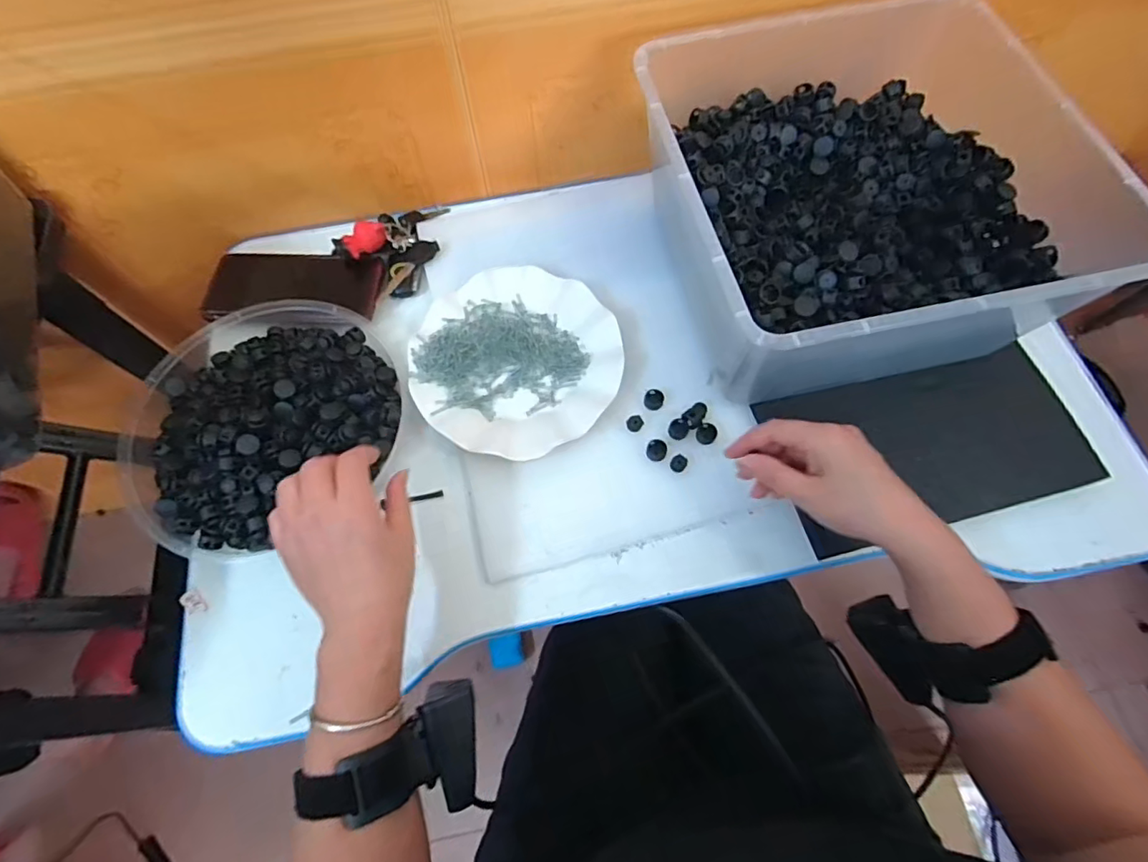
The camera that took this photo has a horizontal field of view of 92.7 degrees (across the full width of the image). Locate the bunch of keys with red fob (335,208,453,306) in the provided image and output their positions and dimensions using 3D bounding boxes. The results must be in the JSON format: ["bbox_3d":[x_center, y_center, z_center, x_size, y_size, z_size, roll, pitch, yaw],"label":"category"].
[{"bbox_3d":[-0.175,-0.194,0.547,0.081,0.040,0.129,20,68,10],"label":"bunch of keys with red fob"}]

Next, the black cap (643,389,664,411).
[{"bbox_3d":[0.070,-0.028,0.475,0.016,0.005,0.021,14,68,7],"label":"black cap"}]

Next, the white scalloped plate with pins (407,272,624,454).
[{"bbox_3d":[-0.050,-0.063,0.487,0.176,0.022,0.176,-1,66,1],"label":"white scalloped plate with pins"}]

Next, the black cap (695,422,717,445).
[{"bbox_3d":[0.112,0.002,0.461,0.016,0.006,0.017,-1,66,1],"label":"black cap"}]

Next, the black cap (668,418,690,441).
[{"bbox_3d":[0.089,-0.001,0.466,0.017,0.007,0.017,-1,66,1],"label":"black cap"}]

